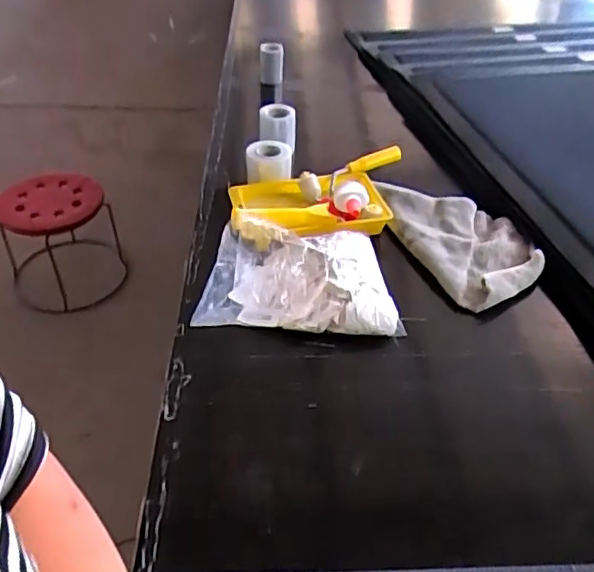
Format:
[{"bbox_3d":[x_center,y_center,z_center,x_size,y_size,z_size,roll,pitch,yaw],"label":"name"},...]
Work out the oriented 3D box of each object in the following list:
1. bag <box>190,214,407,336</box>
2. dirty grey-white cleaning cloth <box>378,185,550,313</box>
[{"bbox_3d":[0.005,-0.012,0.689,0.221,0.086,0.130,3,36,2],"label":"bag"},{"bbox_3d":[0.209,-0.073,0.781,0.147,0.057,0.238,-17,45,-21],"label":"dirty grey-white cleaning cloth"}]

